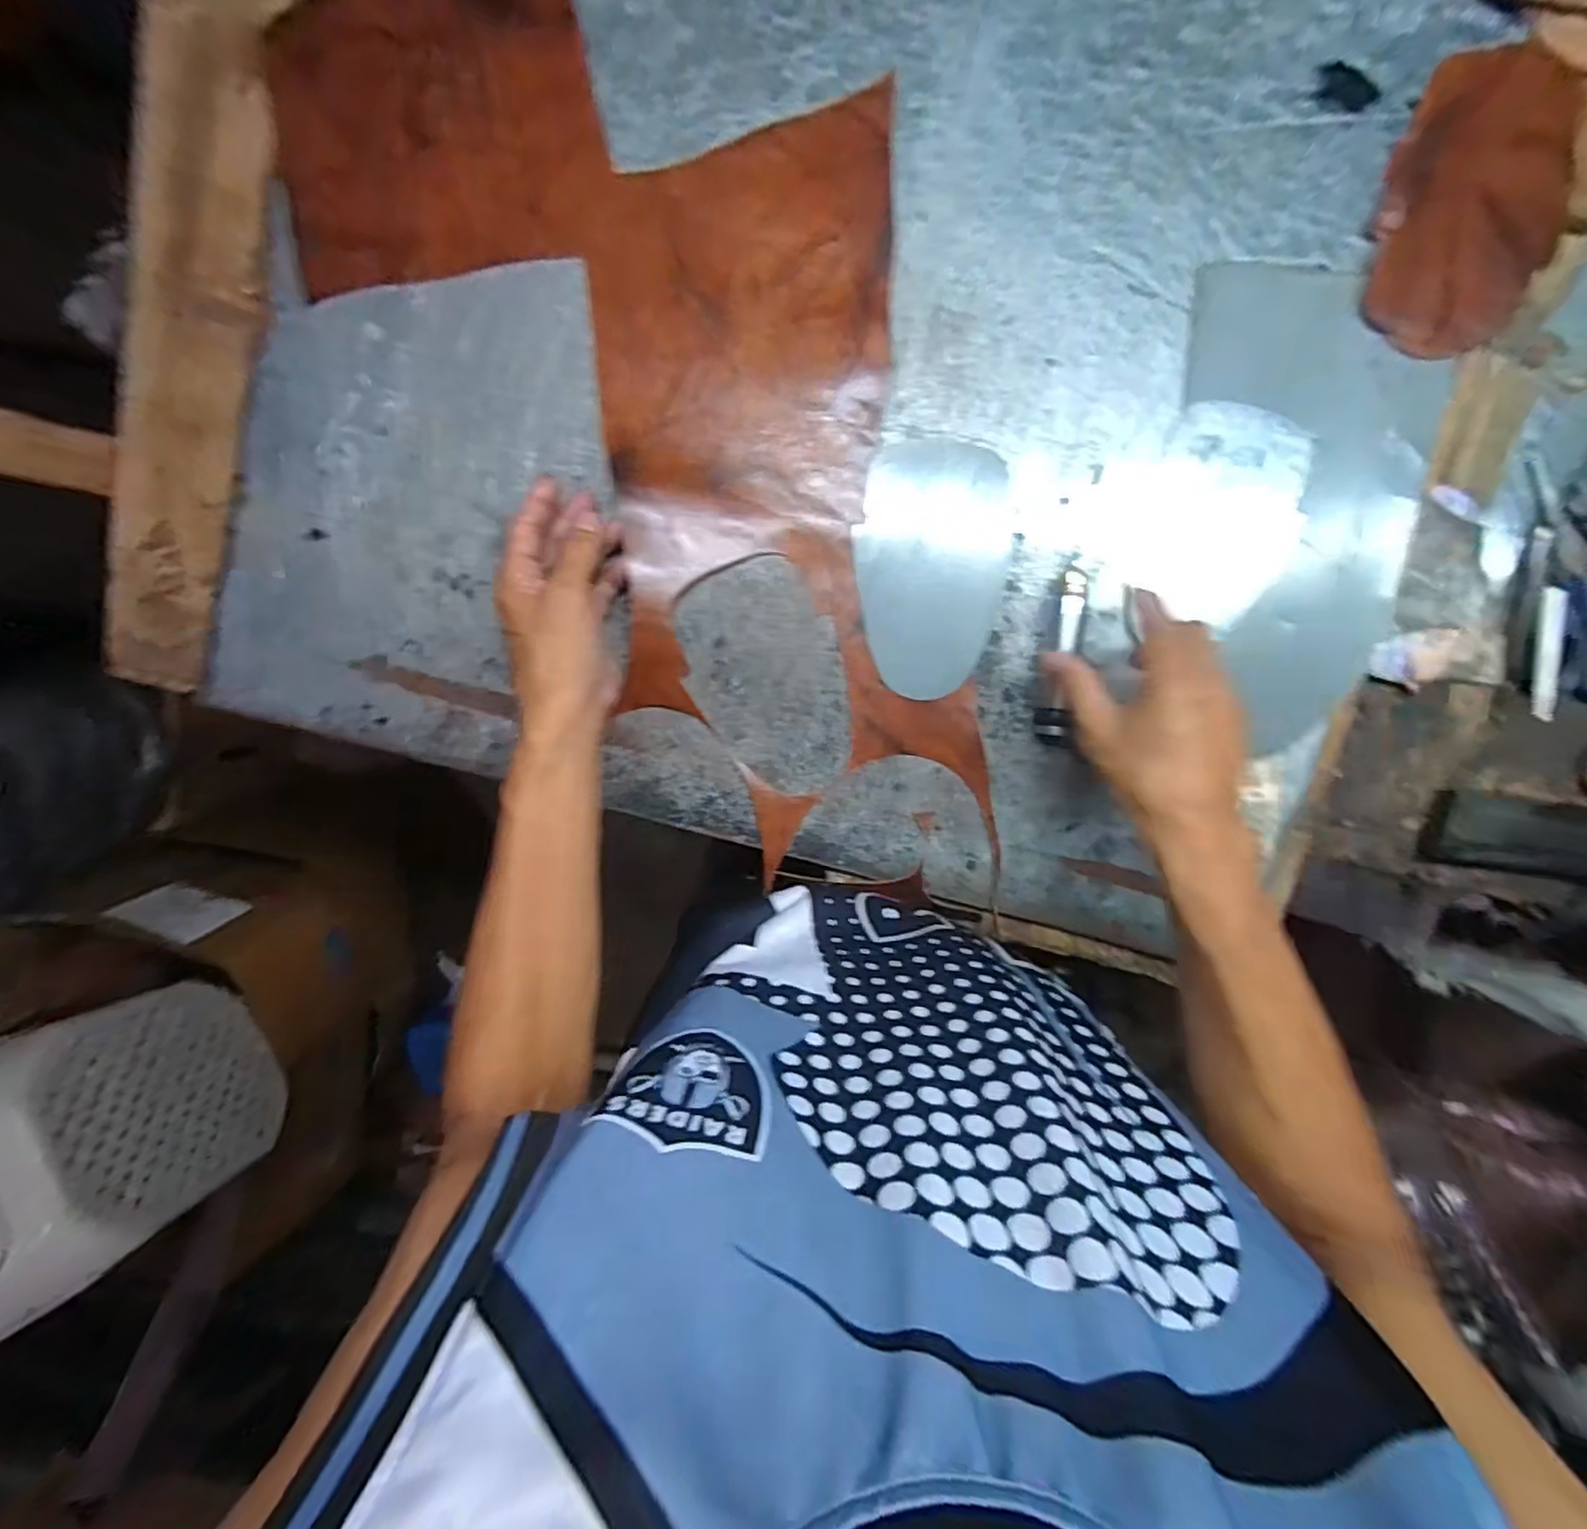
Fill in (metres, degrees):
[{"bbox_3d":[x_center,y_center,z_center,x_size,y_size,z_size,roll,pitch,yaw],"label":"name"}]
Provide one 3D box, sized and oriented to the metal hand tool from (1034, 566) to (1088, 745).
[{"bbox_3d":[0.181,-0.069,0.448,0.021,0.021,0.117,5,104,0],"label":"metal hand tool"}]

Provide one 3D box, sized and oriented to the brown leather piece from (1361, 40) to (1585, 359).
[{"bbox_3d":[0.406,-0.336,0.402,0.089,0.024,0.159,9,99,-1],"label":"brown leather piece"}]

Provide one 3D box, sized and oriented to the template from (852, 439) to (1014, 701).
[{"bbox_3d":[0.096,-0.131,0.458,0.101,0.004,0.163,-4,99,2],"label":"template"}]

